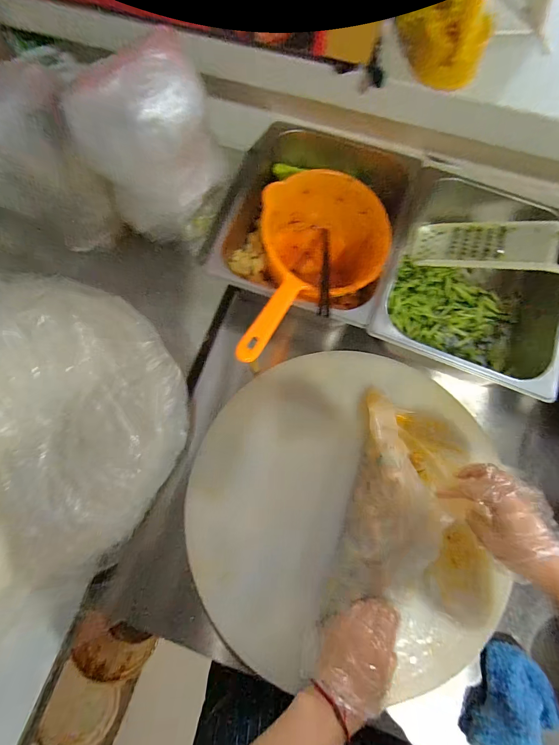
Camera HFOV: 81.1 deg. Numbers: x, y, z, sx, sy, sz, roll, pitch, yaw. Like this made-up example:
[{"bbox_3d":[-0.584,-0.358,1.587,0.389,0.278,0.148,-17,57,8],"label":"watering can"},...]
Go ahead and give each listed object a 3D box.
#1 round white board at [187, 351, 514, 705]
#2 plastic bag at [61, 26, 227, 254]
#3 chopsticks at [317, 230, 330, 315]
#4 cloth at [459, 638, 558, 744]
[{"bbox_3d":[0.091,0.184,0.469,0.419,0.033,0.424,1,77,2],"label":"round white board"},{"bbox_3d":[-0.170,-0.298,0.461,0.156,0.229,0.124,7,73,2],"label":"plastic bag"},{"bbox_3d":[0.069,-0.160,0.490,0.016,0.018,0.233,7,48,2],"label":"chopsticks"},{"bbox_3d":[0.285,0.413,0.396,0.099,0.036,0.125,41,77,11],"label":"cloth"}]

